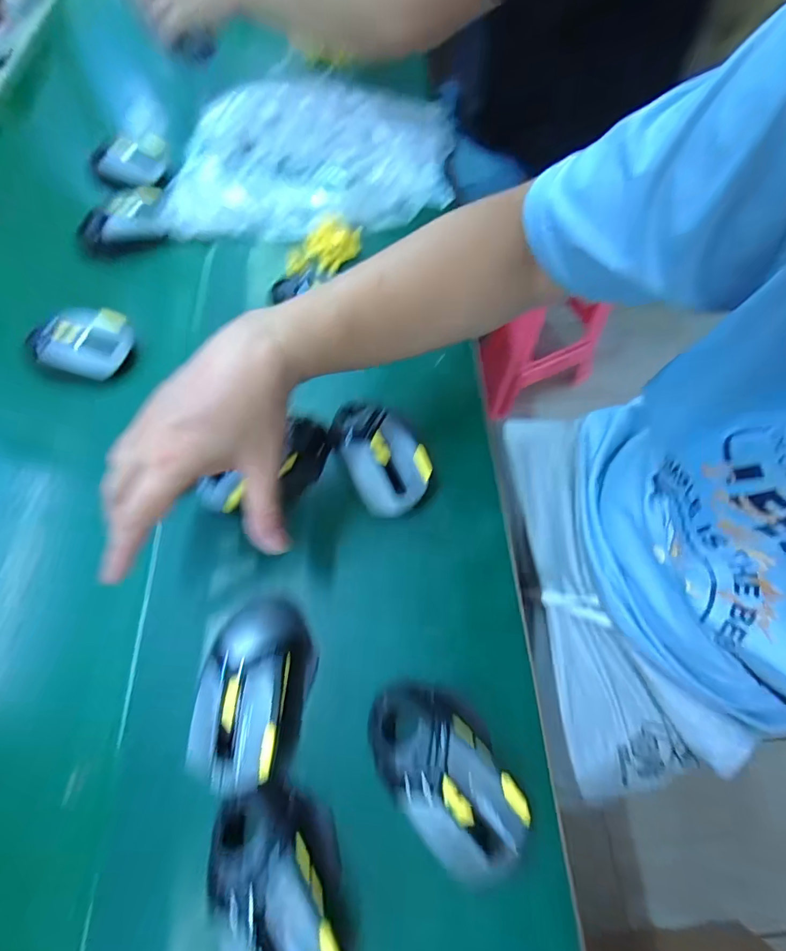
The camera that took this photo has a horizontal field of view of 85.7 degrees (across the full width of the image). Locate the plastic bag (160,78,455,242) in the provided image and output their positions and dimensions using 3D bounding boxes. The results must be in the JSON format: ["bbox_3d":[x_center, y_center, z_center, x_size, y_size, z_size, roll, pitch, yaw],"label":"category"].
[{"bbox_3d":[-0.103,-0.422,0.554,0.352,0.042,0.294,1,65,2],"label":"plastic bag"}]

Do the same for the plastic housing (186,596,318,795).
[{"bbox_3d":[-0.095,0.147,0.295,0.070,0.039,0.117,4,65,4],"label":"plastic housing"}]

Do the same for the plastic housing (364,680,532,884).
[{"bbox_3d":[0.033,0.191,0.276,0.120,0.035,0.070,42,72,19],"label":"plastic housing"}]

